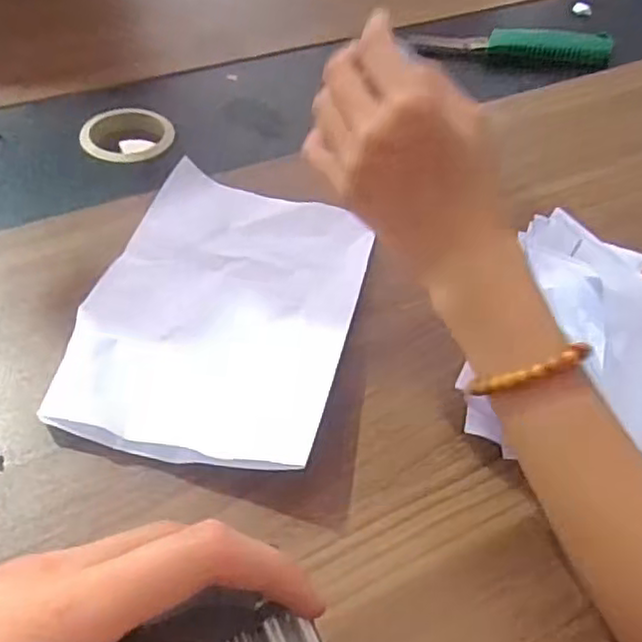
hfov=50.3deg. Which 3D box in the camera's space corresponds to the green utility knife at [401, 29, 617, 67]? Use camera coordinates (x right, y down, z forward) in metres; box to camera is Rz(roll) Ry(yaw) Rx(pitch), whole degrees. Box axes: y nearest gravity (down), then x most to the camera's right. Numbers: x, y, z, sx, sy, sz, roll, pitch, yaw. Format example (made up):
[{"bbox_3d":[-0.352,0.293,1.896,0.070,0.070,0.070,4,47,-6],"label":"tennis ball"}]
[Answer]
[{"bbox_3d":[0.191,-0.267,0.673,0.213,0.025,0.038,-5,49,-8],"label":"green utility knife"}]

